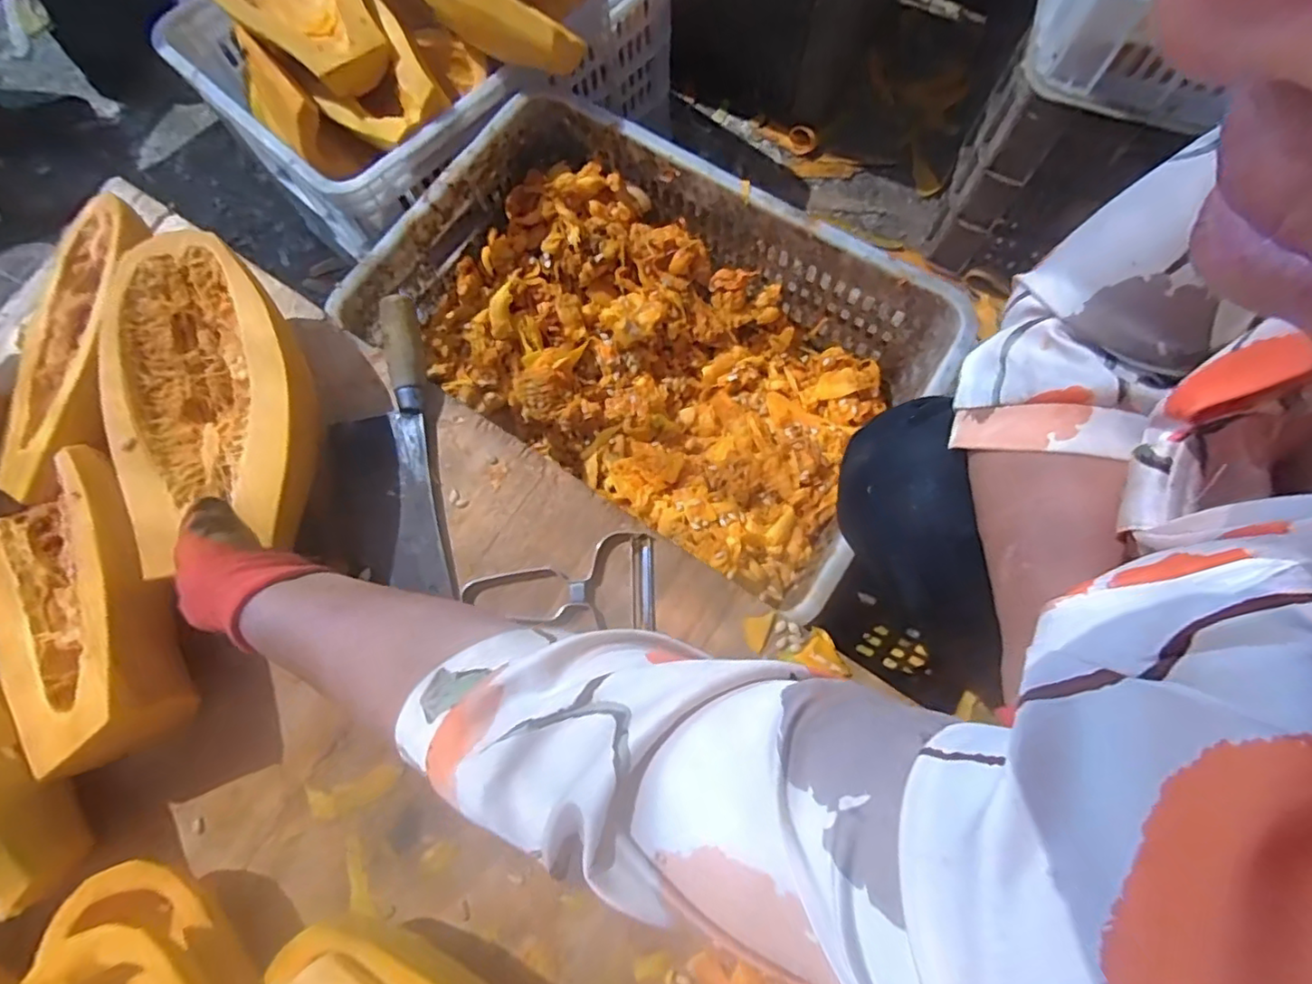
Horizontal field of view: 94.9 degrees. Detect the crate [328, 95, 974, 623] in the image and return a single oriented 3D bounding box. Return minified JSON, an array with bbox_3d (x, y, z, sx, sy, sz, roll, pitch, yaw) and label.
[{"bbox_3d":[-0.017,-0.155,0.631,0.504,0.170,0.322,33,77,9],"label":"crate"}]

